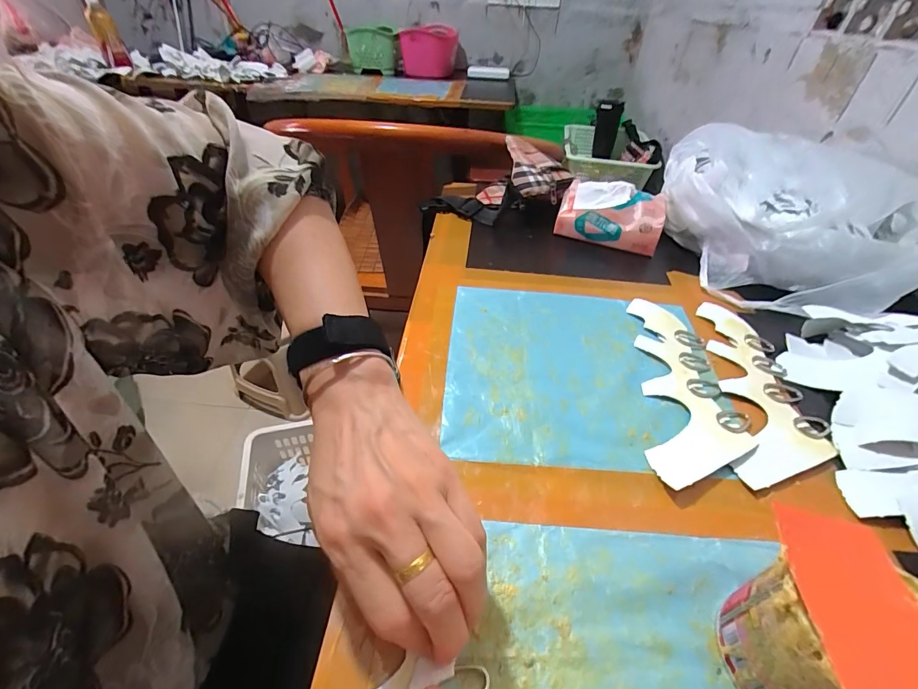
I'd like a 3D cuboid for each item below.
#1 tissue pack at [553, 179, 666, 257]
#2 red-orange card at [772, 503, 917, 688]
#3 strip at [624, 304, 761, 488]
[{"bbox_3d":[0.206,-0.180,0.548,0.132,0.070,0.068,16,45,16],"label":"tissue pack"},{"bbox_3d":[0.170,0.111,0.167,0.049,0.005,0.080,8,43,5],"label":"red-orange card"},{"bbox_3d":[0.203,0.034,0.363,0.078,0.011,0.224,13,42,5],"label":"strip"}]

